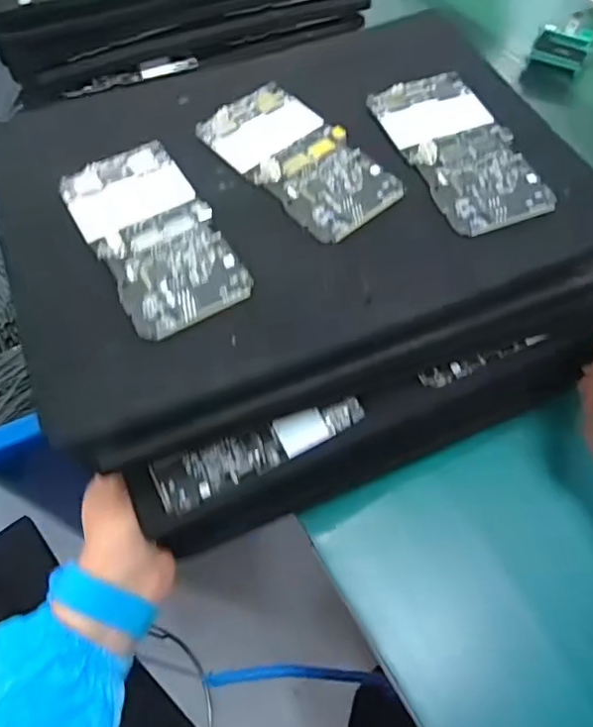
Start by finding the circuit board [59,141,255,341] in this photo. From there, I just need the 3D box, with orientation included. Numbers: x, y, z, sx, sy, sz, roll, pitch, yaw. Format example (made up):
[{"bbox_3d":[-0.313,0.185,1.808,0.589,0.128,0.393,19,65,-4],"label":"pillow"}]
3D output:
[{"bbox_3d":[-0.081,-0.075,0.322,0.067,0.006,0.132,-28,62,-15],"label":"circuit board"}]

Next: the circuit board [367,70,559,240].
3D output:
[{"bbox_3d":[0.100,-0.133,0.351,0.066,0.010,0.129,-19,60,-10],"label":"circuit board"}]

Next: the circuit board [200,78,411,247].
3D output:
[{"bbox_3d":[0.001,-0.129,0.352,0.067,0.006,0.131,-36,64,-19],"label":"circuit board"}]

